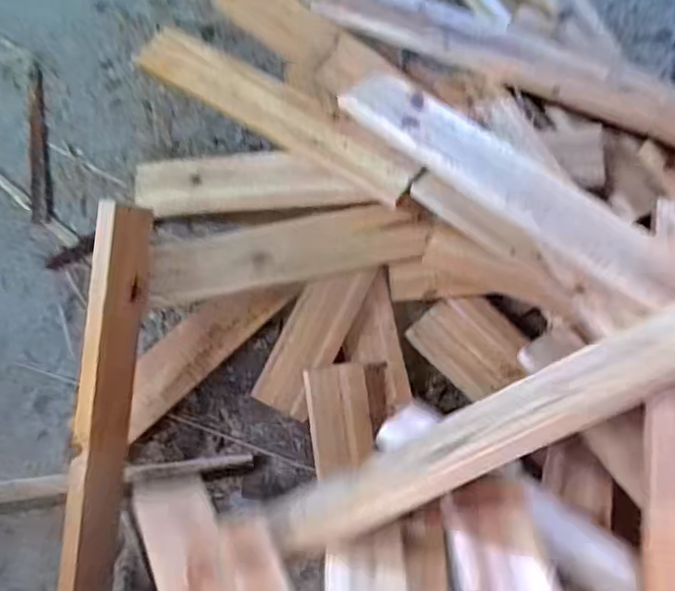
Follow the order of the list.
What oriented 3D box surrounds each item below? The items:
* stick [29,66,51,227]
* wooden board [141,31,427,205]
[{"bbox_3d":[-0.349,-0.177,0.716,0.020,0.004,0.186,-5,82,-3],"label":"stick"},{"bbox_3d":[-0.070,-0.206,0.676,0.357,0.024,0.056,32,82,15],"label":"wooden board"}]

